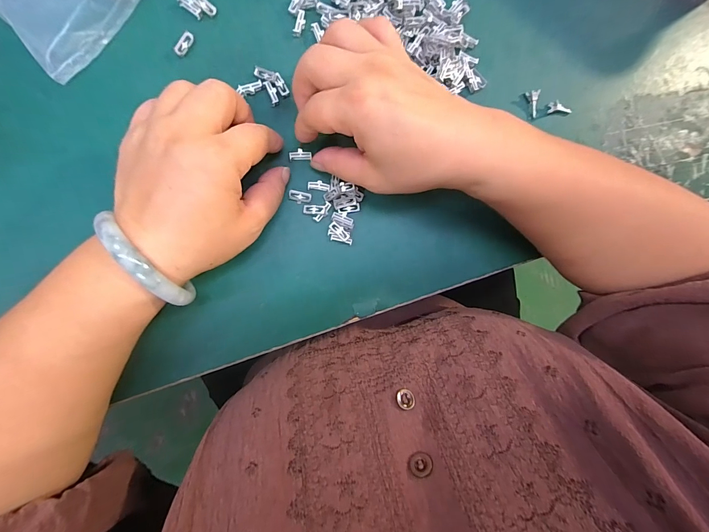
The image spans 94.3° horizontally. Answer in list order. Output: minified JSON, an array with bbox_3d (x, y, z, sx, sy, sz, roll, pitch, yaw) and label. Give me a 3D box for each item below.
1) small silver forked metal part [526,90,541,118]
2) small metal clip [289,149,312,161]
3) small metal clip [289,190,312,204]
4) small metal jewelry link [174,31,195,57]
[{"bbox_3d":[0.145,-0.130,0.266,0.006,0.008,0.020,-17,110,-7],"label":"small silver forked metal part"},{"bbox_3d":[-0.040,-0.081,0.241,0.016,0.004,0.008,-8,94,-8],"label":"small metal clip"},{"bbox_3d":[-0.040,-0.051,0.242,0.016,0.004,0.009,10,91,-9],"label":"small metal clip"},{"bbox_3d":[-0.119,-0.156,0.232,0.008,0.006,0.018,31,88,-9],"label":"small metal jewelry link"}]

